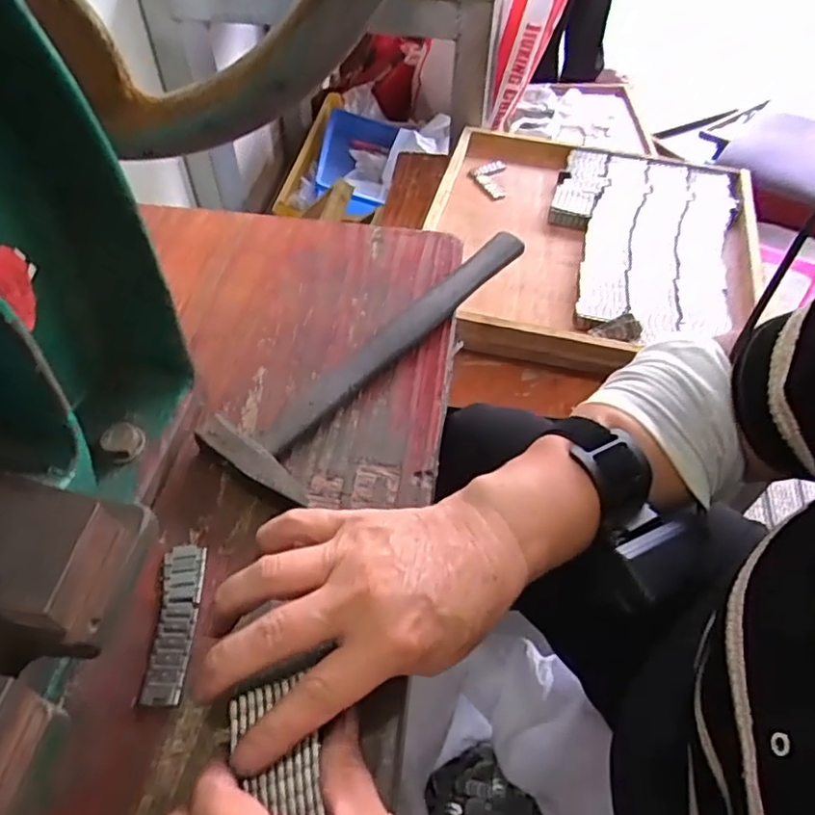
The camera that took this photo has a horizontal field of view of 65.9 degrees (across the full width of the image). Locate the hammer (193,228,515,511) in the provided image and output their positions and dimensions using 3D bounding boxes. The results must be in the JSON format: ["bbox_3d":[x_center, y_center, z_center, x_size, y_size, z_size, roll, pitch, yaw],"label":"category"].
[{"bbox_3d":[-0.012,-0.049,0.411,0.070,0.025,0.267,29,57,20],"label":"hammer"}]

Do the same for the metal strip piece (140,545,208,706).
[{"bbox_3d":[-0.111,0.103,0.303,0.020,0.005,0.075,-2,52,-3],"label":"metal strip piece"}]

